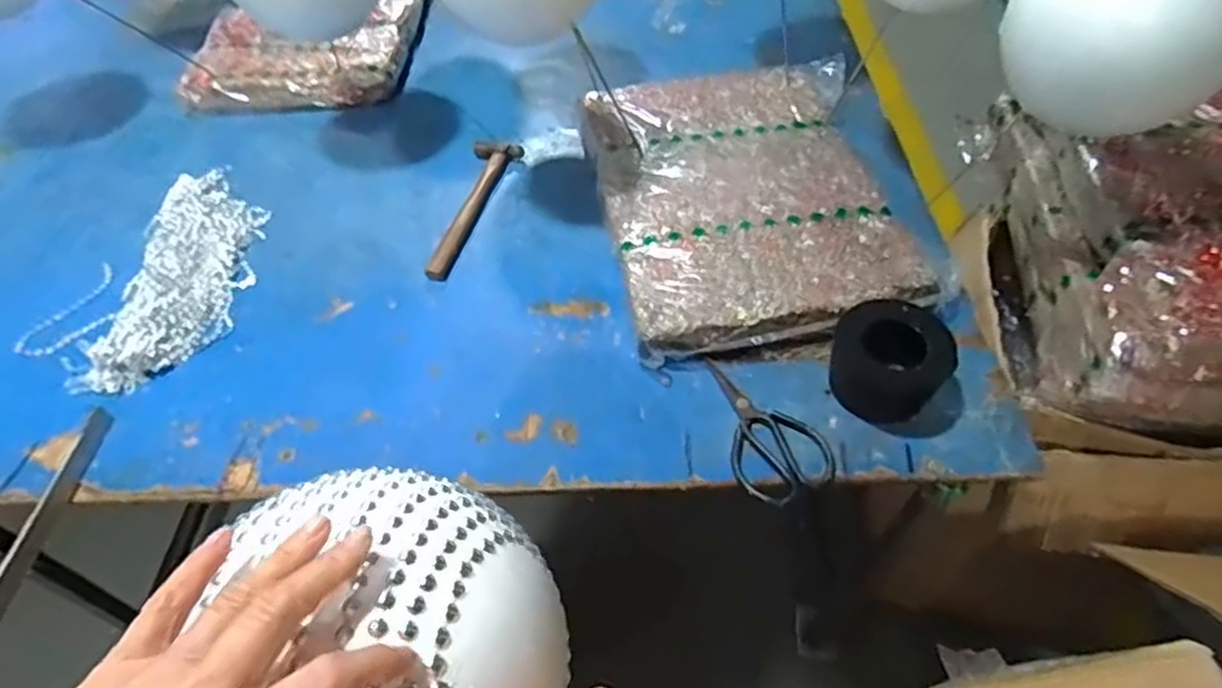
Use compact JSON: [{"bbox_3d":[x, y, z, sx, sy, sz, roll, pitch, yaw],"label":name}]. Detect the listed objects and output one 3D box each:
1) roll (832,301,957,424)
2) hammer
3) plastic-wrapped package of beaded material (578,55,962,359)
[{"bbox_3d":[0.289,0.016,0.716,0.111,0.091,0.110,-2,50,2],"label":"roll"},{"bbox_3d":[-0.202,-0.194,0.959,0.066,0.020,0.279,10,51,12],"label":"hammer"},{"bbox_3d":[0.187,-0.208,0.927,0.381,0.059,0.514,-8,50,-3],"label":"plastic-wrapped package of beaded material"}]

